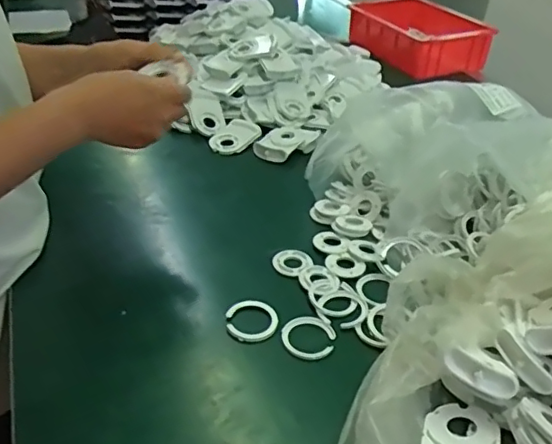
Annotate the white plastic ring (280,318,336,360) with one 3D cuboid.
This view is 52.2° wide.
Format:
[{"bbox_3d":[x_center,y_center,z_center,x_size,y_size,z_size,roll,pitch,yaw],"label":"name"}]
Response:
[{"bbox_3d":[0.031,0.111,0.544,0.051,0.005,0.048,3,33,-2],"label":"white plastic ring"}]

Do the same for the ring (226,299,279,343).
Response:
[{"bbox_3d":[-0.024,0.097,0.558,0.049,0.009,0.049,-2,34,-8],"label":"ring"}]

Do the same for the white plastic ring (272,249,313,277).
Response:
[{"bbox_3d":[0.018,0.044,0.639,0.041,0.005,0.049,23,38,27],"label":"white plastic ring"}]

